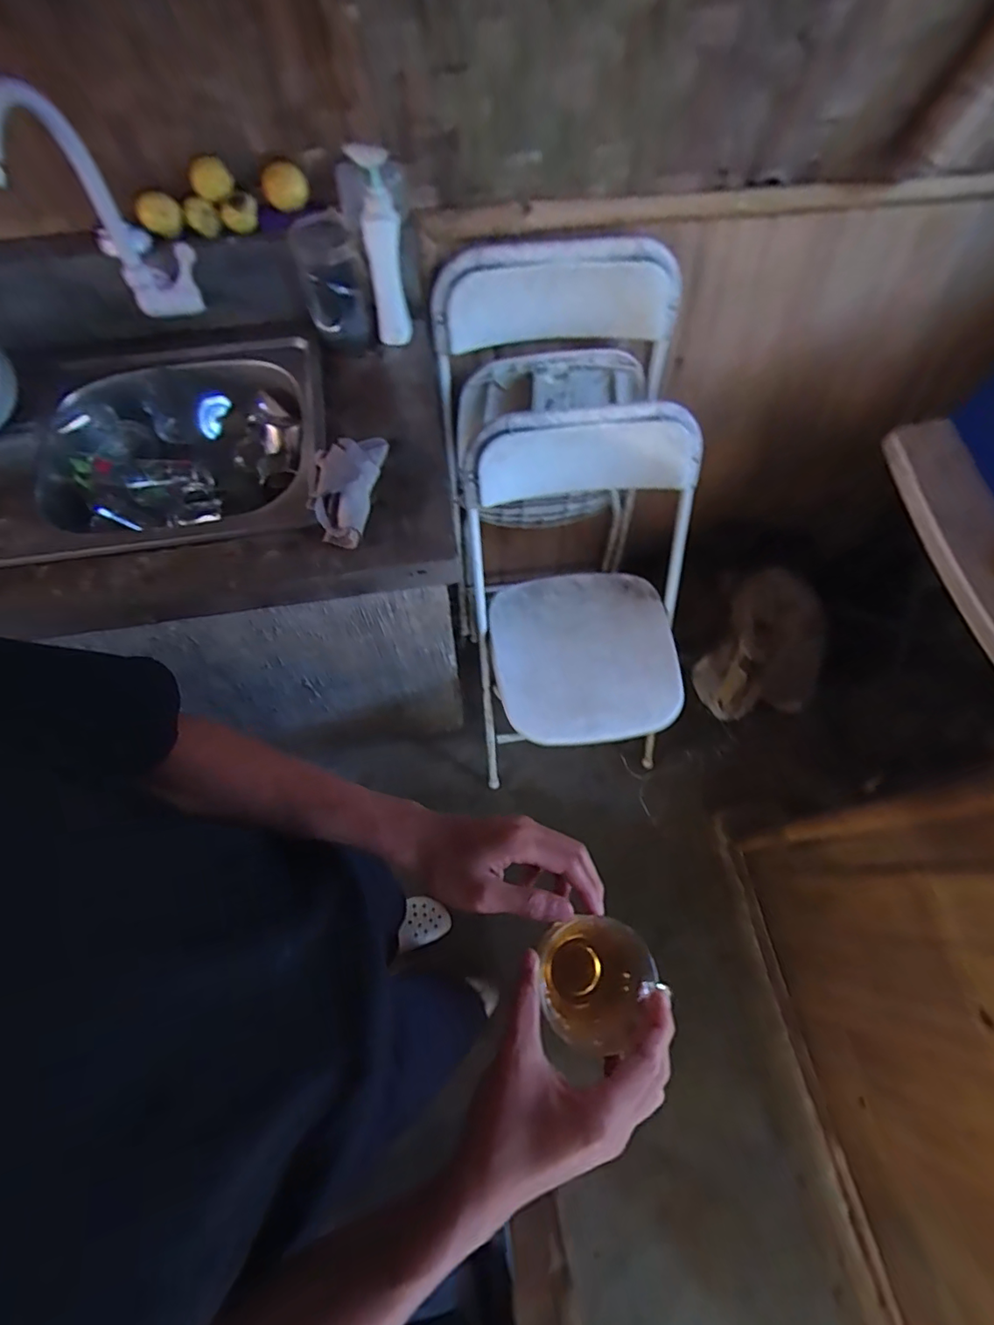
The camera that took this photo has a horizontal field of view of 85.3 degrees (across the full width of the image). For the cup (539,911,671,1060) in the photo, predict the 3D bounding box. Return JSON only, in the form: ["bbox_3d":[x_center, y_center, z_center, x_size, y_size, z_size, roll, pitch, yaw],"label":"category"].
[{"bbox_3d":[0.067,0.227,0.394,0.077,0.072,0.084,0,67,-1],"label":"cup"}]

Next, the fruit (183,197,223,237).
[{"bbox_3d":[-0.439,-0.664,0.802,0.042,0.044,0.038,-30,71,-13],"label":"fruit"}]

